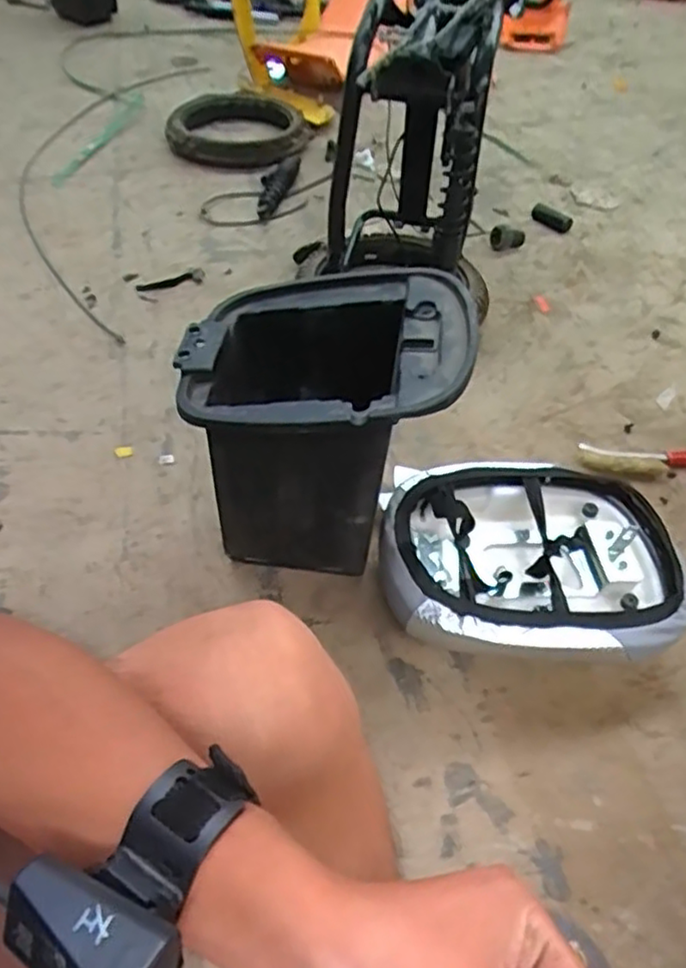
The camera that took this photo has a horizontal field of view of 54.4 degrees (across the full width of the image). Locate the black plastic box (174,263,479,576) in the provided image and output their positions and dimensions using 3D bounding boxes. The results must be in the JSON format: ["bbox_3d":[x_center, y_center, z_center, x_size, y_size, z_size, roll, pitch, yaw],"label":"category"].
[{"bbox_3d":[-0.019,-0.066,0.802,0.281,0.317,0.239,7,49,5],"label":"black plastic box"}]

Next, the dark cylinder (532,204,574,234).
[{"bbox_3d":[0.480,-0.612,1.539,0.096,0.041,0.035,31,55,22],"label":"dark cylinder"}]

